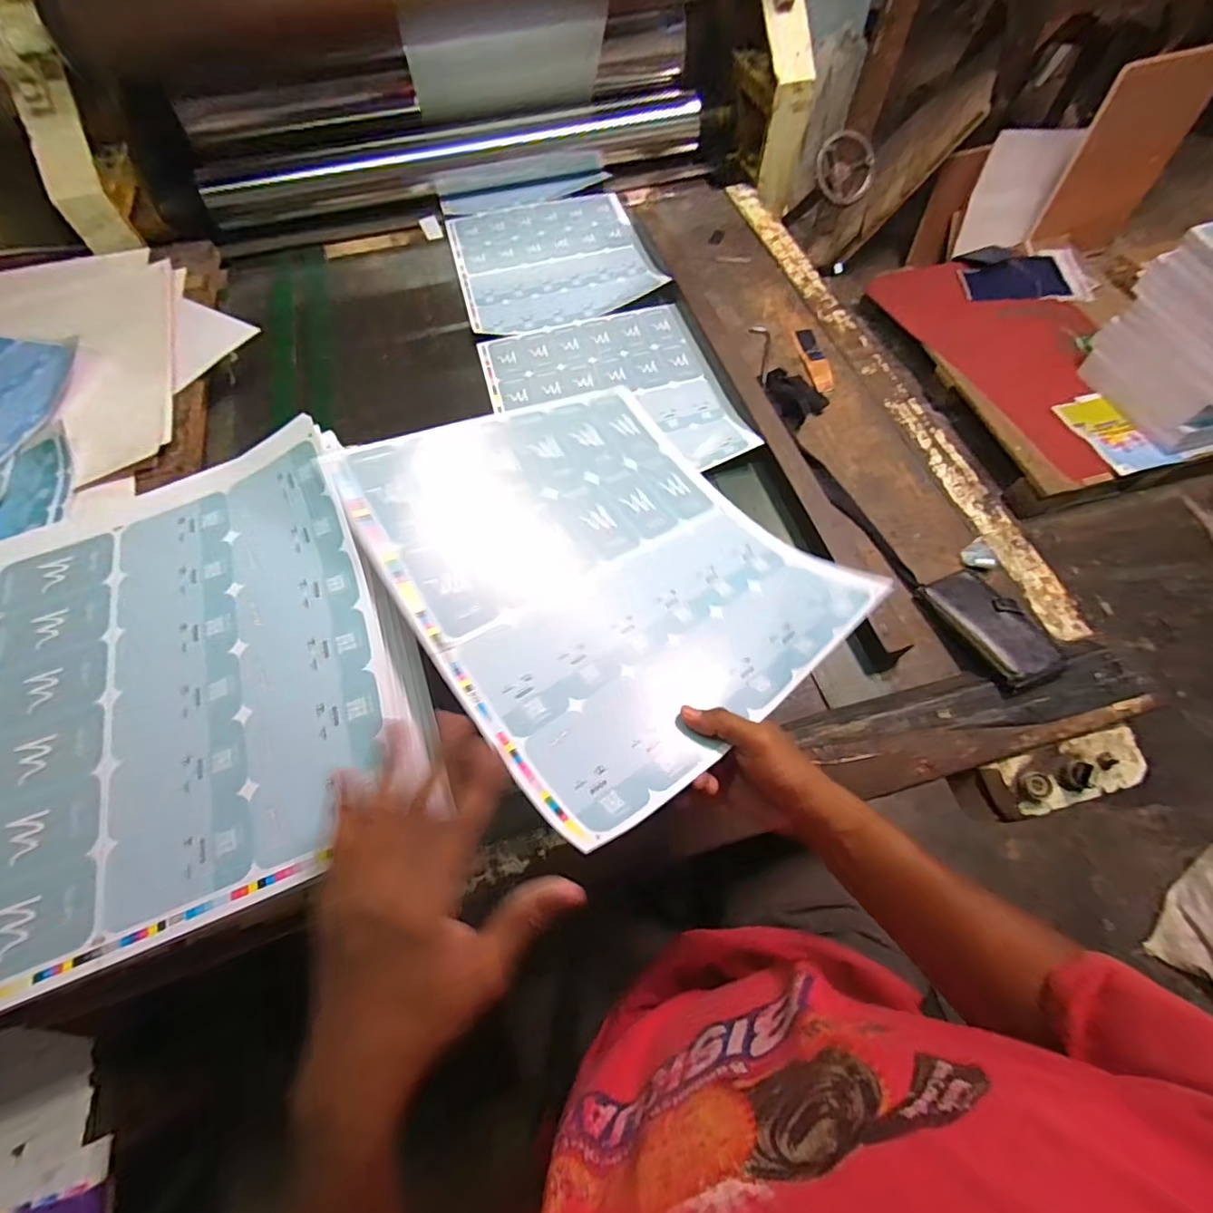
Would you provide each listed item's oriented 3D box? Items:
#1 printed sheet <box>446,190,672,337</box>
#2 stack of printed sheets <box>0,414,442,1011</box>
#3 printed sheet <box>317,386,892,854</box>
[{"bbox_3d":[-0.110,-0.679,1.042,0.352,0.026,0.400,-14,63,-6],"label":"printed sheet"},{"bbox_3d":[-0.365,0.054,0.396,0.405,0.039,0.368,-20,64,-9],"label":"stack of printed sheets"},{"bbox_3d":[-0.001,-0.049,0.497,0.348,0.117,0.383,-38,68,-17],"label":"printed sheet"}]

